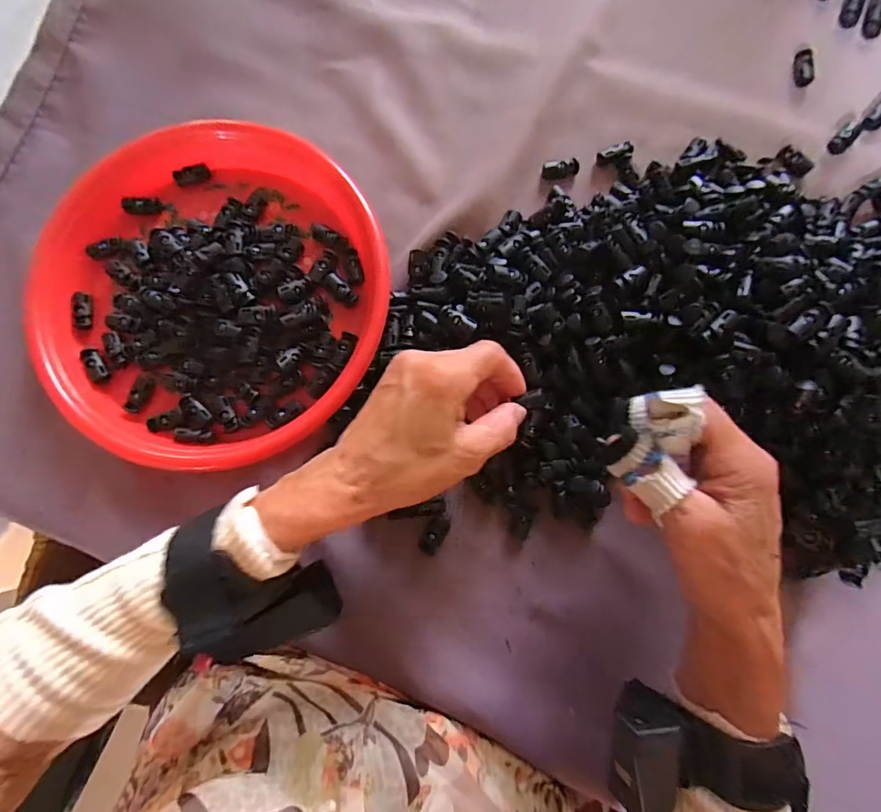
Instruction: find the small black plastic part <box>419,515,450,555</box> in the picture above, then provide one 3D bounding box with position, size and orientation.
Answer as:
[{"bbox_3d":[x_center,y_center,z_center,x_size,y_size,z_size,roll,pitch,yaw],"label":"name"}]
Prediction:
[{"bbox_3d":[-0.005,0.091,0.333,0.015,0.006,0.029,28,84,5],"label":"small black plastic part"}]

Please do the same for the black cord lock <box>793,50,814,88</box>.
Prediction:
[{"bbox_3d":[0.292,-0.273,0.376,0.011,0.012,0.028,0,82,1],"label":"black cord lock"}]

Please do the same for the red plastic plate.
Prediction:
[{"bbox_3d":[-0.167,-0.087,0.347,0.243,0.027,0.259,0,82,1],"label":"red plastic plate"}]

